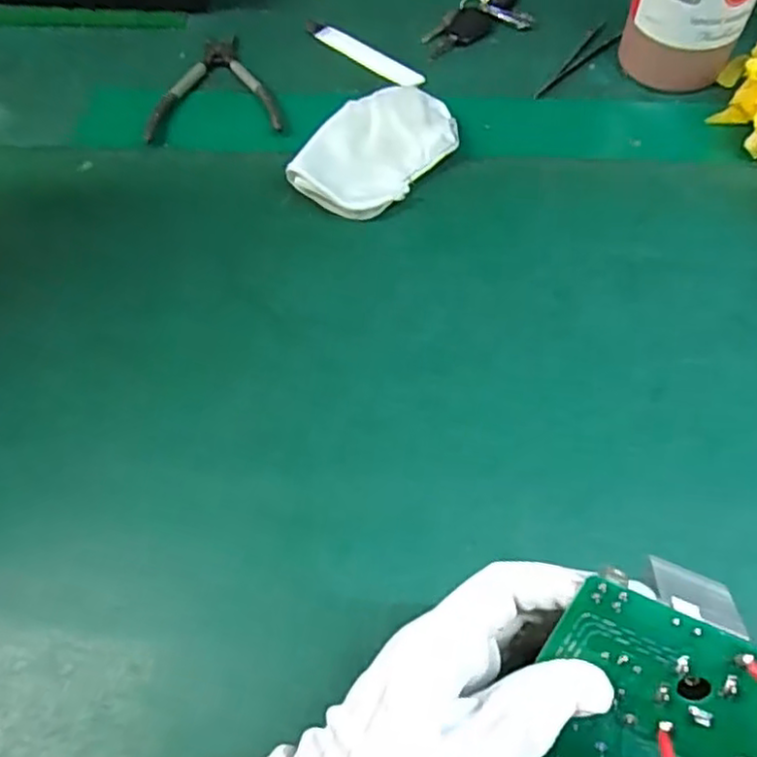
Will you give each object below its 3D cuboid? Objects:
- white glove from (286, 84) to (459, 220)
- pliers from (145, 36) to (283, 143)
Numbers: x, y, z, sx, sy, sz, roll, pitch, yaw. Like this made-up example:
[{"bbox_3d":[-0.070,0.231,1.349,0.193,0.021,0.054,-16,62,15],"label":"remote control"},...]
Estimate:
[{"bbox_3d":[-0.002,-0.171,0.505,0.085,0.022,0.126,38,68,21],"label":"white glove"},{"bbox_3d":[-0.138,-0.249,0.560,0.105,0.010,0.129,-7,60,-2],"label":"pliers"}]

